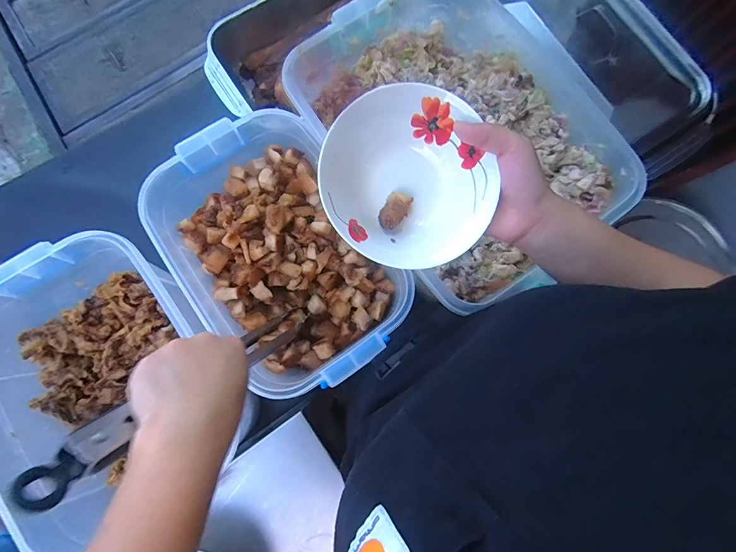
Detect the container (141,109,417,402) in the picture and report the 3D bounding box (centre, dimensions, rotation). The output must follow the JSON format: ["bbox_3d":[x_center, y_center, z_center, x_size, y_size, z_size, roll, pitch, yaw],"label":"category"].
[{"bbox_3d":[-0.112,-0.026,0.492,0.240,0.136,0.338,-32,79,-5],"label":"container"}]

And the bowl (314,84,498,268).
[{"bbox_3d":[0.035,-0.084,0.313,0.152,0.055,0.152,-2,99,-10],"label":"bowl"}]

